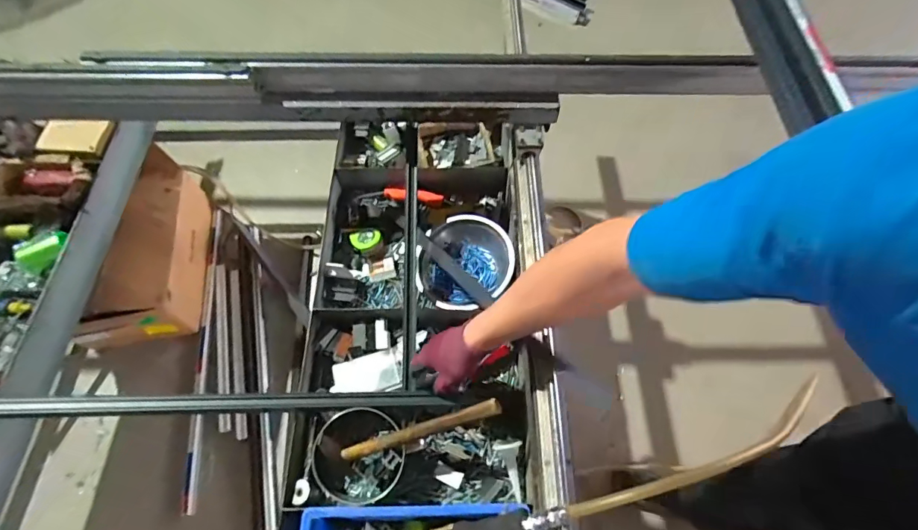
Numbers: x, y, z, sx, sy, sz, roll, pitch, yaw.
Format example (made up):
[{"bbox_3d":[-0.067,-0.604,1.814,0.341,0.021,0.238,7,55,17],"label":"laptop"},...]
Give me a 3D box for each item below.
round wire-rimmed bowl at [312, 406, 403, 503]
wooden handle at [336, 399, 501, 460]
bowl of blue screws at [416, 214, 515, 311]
[{"bbox_3d":[-0.160,0.314,0.721,0.138,0.074,0.138,0,62,0],"label":"round wire-rimmed bowl"},{"bbox_3d":[-0.065,0.258,0.677,0.275,0.016,0.019,-23,64,15],"label":"wooden handle"},{"bbox_3d":[0.010,0.000,0.905,0.197,0.076,0.203,0,62,0],"label":"bowl of blue screws"}]

